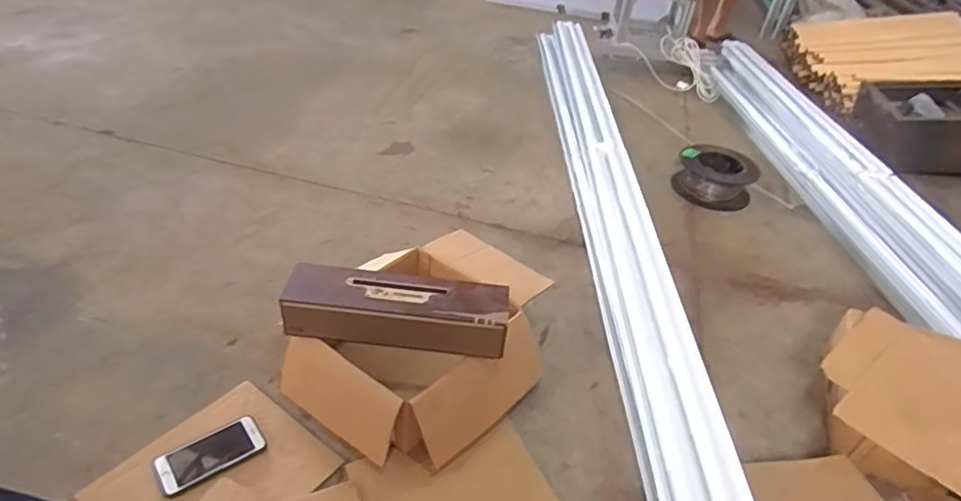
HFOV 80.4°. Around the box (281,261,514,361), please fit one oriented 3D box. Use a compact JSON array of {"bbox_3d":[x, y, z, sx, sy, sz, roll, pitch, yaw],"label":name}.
[{"bbox_3d":[-0.143,0.100,0.970,0.372,0.087,0.104,8,36,1],"label":"box"}]

